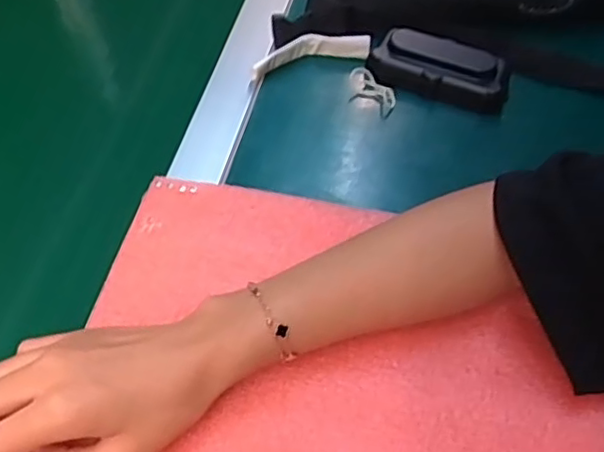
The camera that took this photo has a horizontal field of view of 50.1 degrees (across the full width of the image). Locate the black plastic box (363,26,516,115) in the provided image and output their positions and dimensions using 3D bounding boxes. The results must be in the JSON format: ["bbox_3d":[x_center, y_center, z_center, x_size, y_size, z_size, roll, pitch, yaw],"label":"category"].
[{"bbox_3d":[0.105,-0.119,0.495,0.103,0.034,0.041,17,56,13],"label":"black plastic box"}]

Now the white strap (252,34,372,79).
[{"bbox_3d":[0.007,-0.136,0.513,0.095,0.027,0.016,-12,54,-8],"label":"white strap"}]

